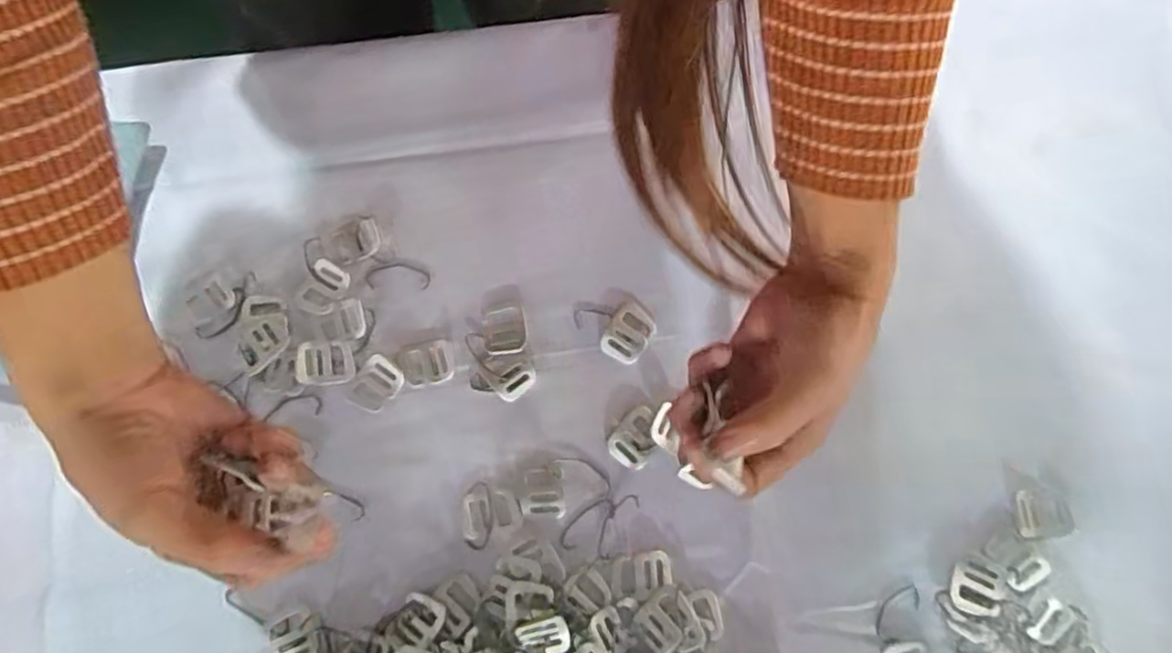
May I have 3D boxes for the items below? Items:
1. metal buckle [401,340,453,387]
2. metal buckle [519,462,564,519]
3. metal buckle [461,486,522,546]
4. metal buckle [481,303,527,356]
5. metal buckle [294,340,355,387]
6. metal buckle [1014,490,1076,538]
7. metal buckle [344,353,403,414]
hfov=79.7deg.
[{"bbox_3d":[-0.093,0.022,0.410,0.028,0.004,0.024,-17,77,-3],"label":"metal buckle"},{"bbox_3d":[-0.025,0.092,0.395,0.024,0.004,0.029,-3,77,0],"label":"metal buckle"},{"bbox_3d":[-0.054,0.104,0.392,0.033,0.004,0.031,0,77,1],"label":"metal buckle"},{"bbox_3d":[-0.048,0.002,0.415,0.025,0.004,0.029,-11,77,-2],"label":"metal buckle"},{"bbox_3d":[-0.152,0.021,0.407,0.034,0.004,0.026,-5,77,0],"label":"metal buckle"},{"bbox_3d":[0.255,0.105,0.391,0.030,0.004,0.026,1,77,1],"label":"metal buckle"},{"bbox_3d":[-0.122,0.034,0.407,0.025,0.004,0.030,37,80,9],"label":"metal buckle"}]

